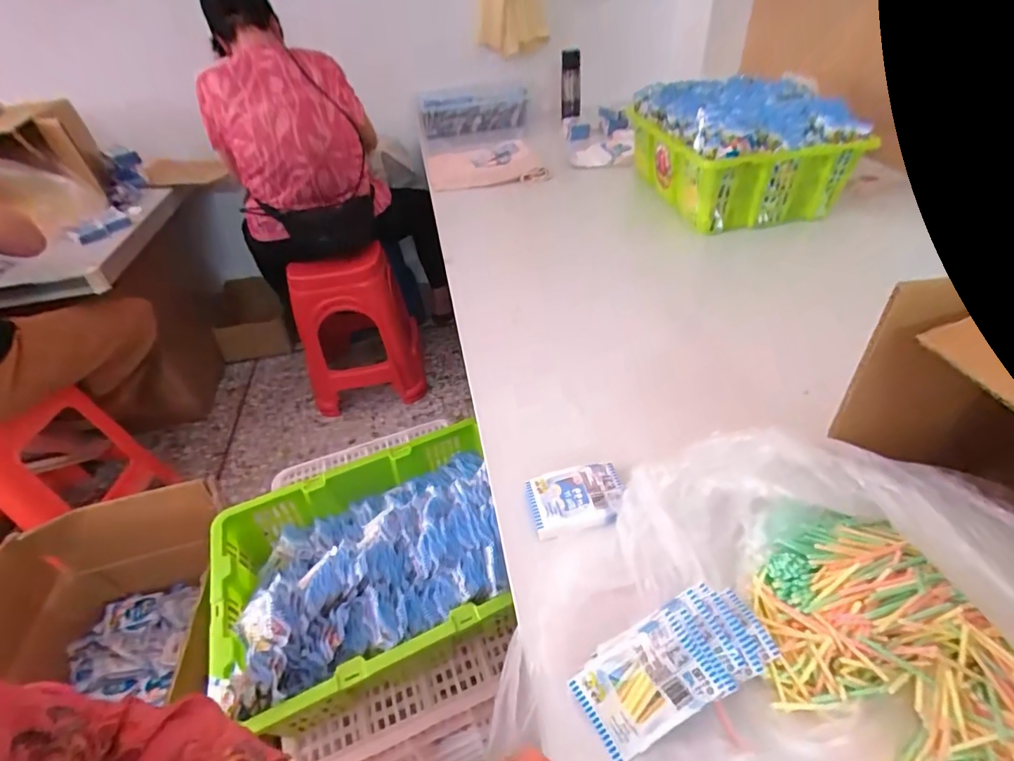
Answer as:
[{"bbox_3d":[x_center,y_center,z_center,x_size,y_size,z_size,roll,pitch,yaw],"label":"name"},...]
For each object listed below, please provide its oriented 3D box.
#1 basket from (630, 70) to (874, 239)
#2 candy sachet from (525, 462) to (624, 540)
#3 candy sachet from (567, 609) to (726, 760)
[{"bbox_3d":[0.516,-0.531,1.109,0.332,0.207,0.420,-7,41,-1],"label":"basket"},{"bbox_3d":[0.077,0.127,0.538,0.103,0.011,0.075,-11,42,-5],"label":"candy sachet"},{"bbox_3d":[0.104,0.238,0.383,0.101,0.015,0.064,-42,60,9],"label":"candy sachet"}]

